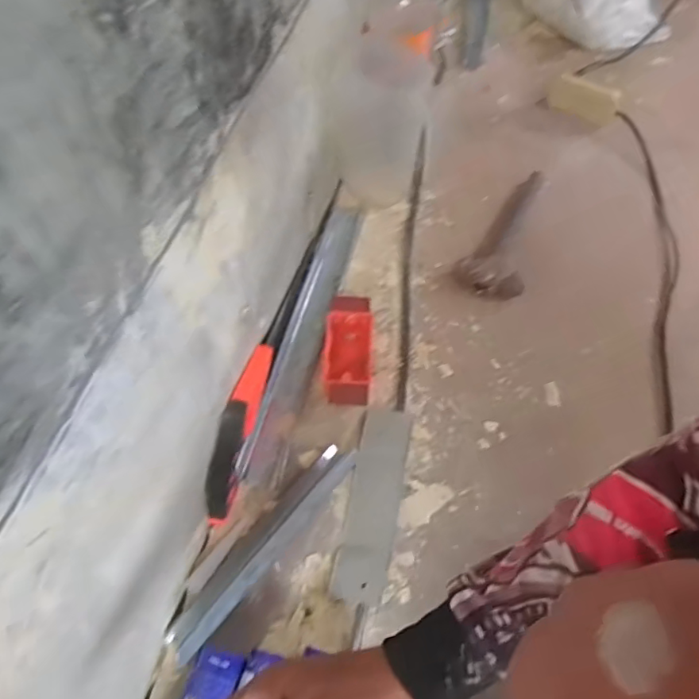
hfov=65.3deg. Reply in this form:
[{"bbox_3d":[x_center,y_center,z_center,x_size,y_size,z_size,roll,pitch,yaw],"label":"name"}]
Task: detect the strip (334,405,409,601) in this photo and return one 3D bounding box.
[{"bbox_3d":[0.029,0.162,0.602,0.056,0.009,0.208,9,60,6],"label":"strip"}]

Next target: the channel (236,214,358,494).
[{"bbox_3d":[-0.057,-0.033,0.725,0.055,0.018,0.432,11,59,7],"label":"channel"}]

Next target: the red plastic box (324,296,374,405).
[{"bbox_3d":[-0.001,0.006,0.681,0.058,0.048,0.152,3,58,2],"label":"red plastic box"}]

